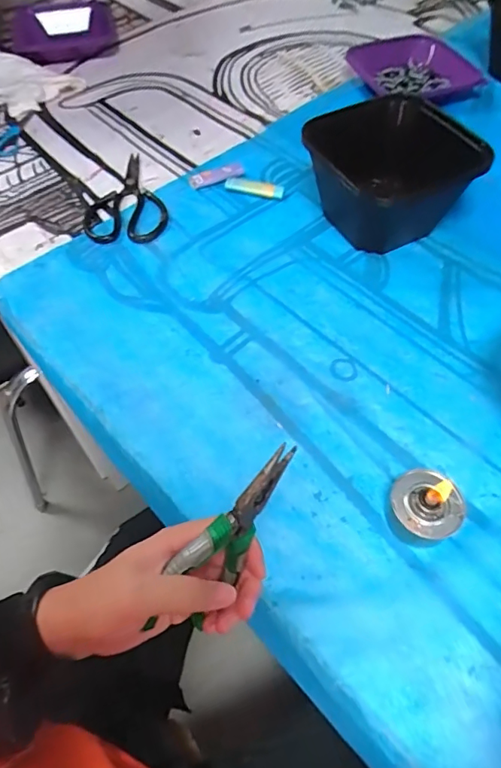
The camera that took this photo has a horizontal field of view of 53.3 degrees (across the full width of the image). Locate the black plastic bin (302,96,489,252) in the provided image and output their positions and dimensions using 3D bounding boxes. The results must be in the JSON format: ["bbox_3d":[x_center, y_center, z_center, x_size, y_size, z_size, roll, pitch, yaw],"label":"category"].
[{"bbox_3d":[0.171,-0.258,0.621,0.149,0.116,0.178,-23,58,-15],"label":"black plastic bin"}]

